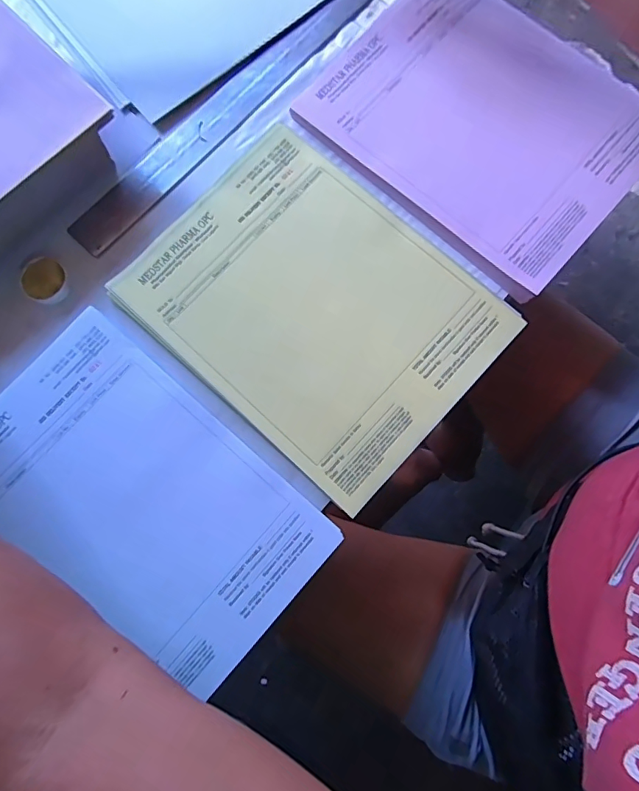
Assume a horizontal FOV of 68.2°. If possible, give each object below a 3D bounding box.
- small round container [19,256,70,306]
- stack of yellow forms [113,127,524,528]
[{"bbox_3d":[-0.240,-0.100,0.413,0.038,0.015,0.036,0,80,1],"label":"small round container"},{"bbox_3d":[-0.006,-0.079,0.400,0.285,0.011,0.217,43,83,8],"label":"stack of yellow forms"}]

